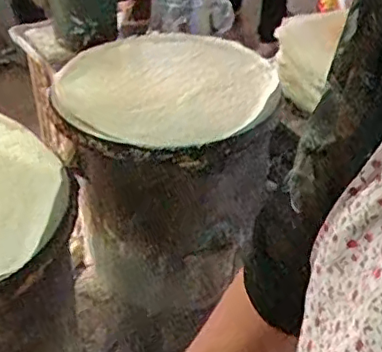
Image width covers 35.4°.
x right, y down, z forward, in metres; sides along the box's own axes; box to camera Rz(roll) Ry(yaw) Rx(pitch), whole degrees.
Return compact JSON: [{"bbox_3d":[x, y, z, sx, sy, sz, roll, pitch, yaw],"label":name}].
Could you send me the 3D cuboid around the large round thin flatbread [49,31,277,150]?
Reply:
[{"bbox_3d":[-0.045,-0.166,1.027,0.370,0.029,0.384,2,36,-1],"label":"large round thin flatbread"}]

